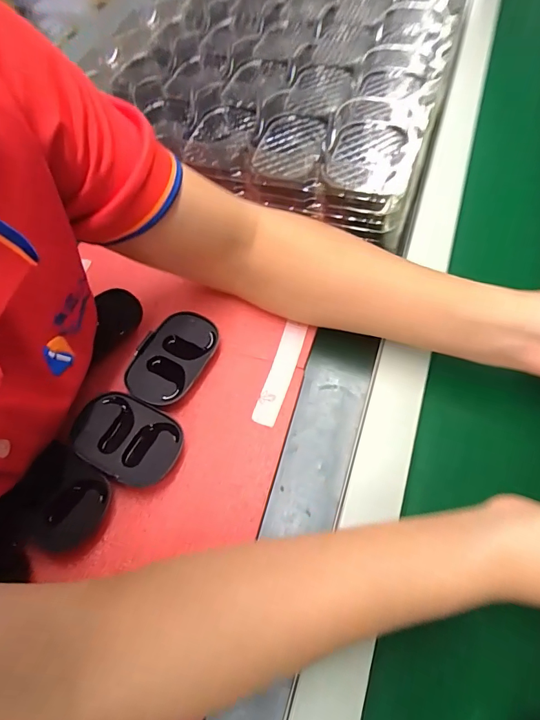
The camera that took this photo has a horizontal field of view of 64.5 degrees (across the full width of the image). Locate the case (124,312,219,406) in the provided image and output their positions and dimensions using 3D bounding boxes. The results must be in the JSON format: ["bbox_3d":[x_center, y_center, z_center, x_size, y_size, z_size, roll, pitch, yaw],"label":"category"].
[{"bbox_3d":[-0.084,-0.001,0.367,0.060,0.016,0.087,22,63,16],"label":"case"}]

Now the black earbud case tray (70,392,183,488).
[{"bbox_3d":[-0.110,0.062,0.333,0.083,0.016,0.058,20,63,15],"label":"black earbud case tray"}]

